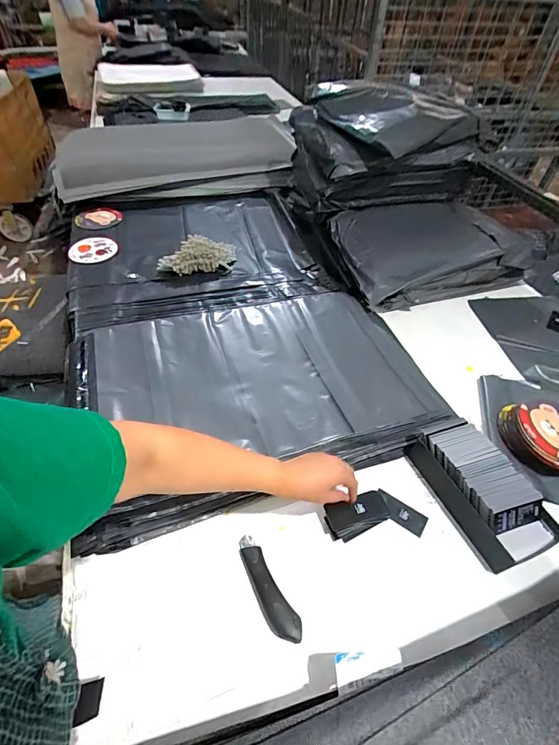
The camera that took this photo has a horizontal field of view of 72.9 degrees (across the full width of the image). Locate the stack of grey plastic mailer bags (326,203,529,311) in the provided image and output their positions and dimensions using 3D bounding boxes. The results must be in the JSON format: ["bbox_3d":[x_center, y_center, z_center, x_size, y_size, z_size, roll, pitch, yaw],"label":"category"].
[{"bbox_3d":[0.413,-0.362,1.090,0.515,0.129,0.363,-13,51,-15],"label":"stack of grey plastic mailer bags"}]

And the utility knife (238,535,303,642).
[{"bbox_3d":[-0.020,0.300,0.528,0.036,0.029,0.148,-24,54,-23],"label":"utility knife"}]

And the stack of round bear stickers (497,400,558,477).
[{"bbox_3d":[0.482,0.116,0.695,0.120,0.059,0.147,-30,57,-27],"label":"stack of round bear stickers"}]

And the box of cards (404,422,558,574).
[{"bbox_3d":[0.322,0.189,0.616,0.118,0.076,0.227,-18,52,-19],"label":"box of cards"}]

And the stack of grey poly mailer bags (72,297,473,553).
[{"bbox_3d":[-0.034,0.016,0.765,0.684,0.046,0.467,-13,50,-15],"label":"stack of grey poly mailer bags"}]

